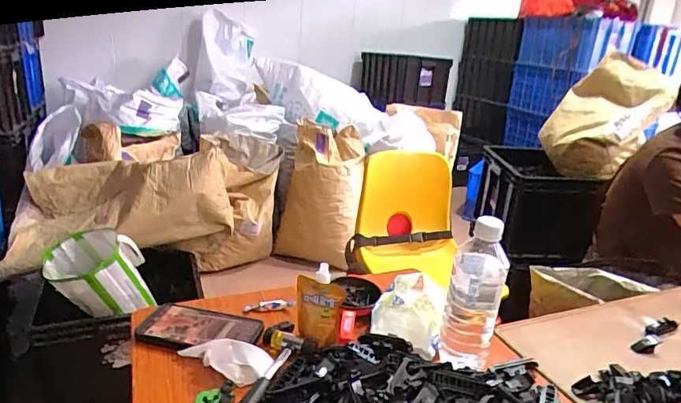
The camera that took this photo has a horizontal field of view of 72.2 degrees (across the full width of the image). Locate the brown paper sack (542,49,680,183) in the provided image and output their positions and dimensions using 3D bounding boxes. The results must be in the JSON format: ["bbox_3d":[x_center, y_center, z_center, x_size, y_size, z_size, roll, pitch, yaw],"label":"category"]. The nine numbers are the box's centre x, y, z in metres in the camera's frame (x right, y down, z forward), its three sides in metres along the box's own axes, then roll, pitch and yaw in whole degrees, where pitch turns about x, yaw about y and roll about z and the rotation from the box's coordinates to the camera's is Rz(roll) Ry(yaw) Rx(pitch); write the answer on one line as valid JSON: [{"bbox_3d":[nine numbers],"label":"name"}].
[{"bbox_3d":[0.908,-0.277,1.618,0.360,0.389,0.270,11,20,19],"label":"brown paper sack"}]

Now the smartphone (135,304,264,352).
[{"bbox_3d":[-0.195,0.177,0.647,0.167,0.013,0.084,7,19,9],"label":"smartphone"}]

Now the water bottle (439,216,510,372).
[{"bbox_3d":[0.171,0.119,0.599,0.065,0.206,0.068,11,20,18],"label":"water bottle"}]

